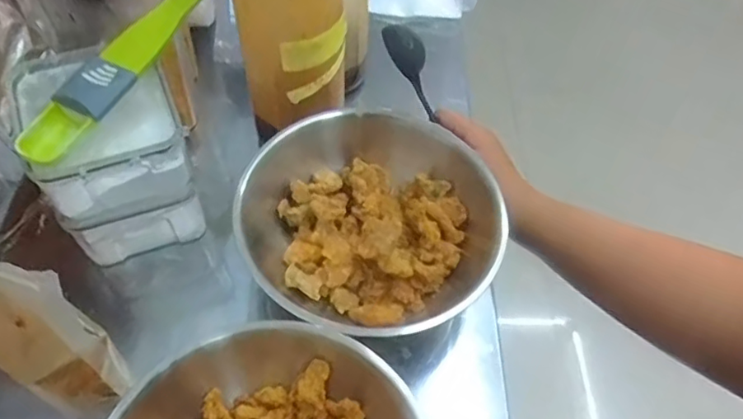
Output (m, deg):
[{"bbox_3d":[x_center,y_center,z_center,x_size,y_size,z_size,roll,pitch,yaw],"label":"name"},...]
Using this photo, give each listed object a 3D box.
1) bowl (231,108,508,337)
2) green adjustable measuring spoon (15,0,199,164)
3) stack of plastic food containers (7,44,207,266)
[{"bbox_3d":[-0.007,0.003,0.476,0.183,0.079,0.182,0,54,1],"label":"bowl"},{"bbox_3d":[-0.171,-0.118,0.442,0.038,0.027,0.220,17,56,13],"label":"green adjustable measuring spoon"},{"bbox_3d":[-0.196,-0.038,0.468,0.099,0.134,0.110,-20,56,-13],"label":"stack of plastic food containers"}]

